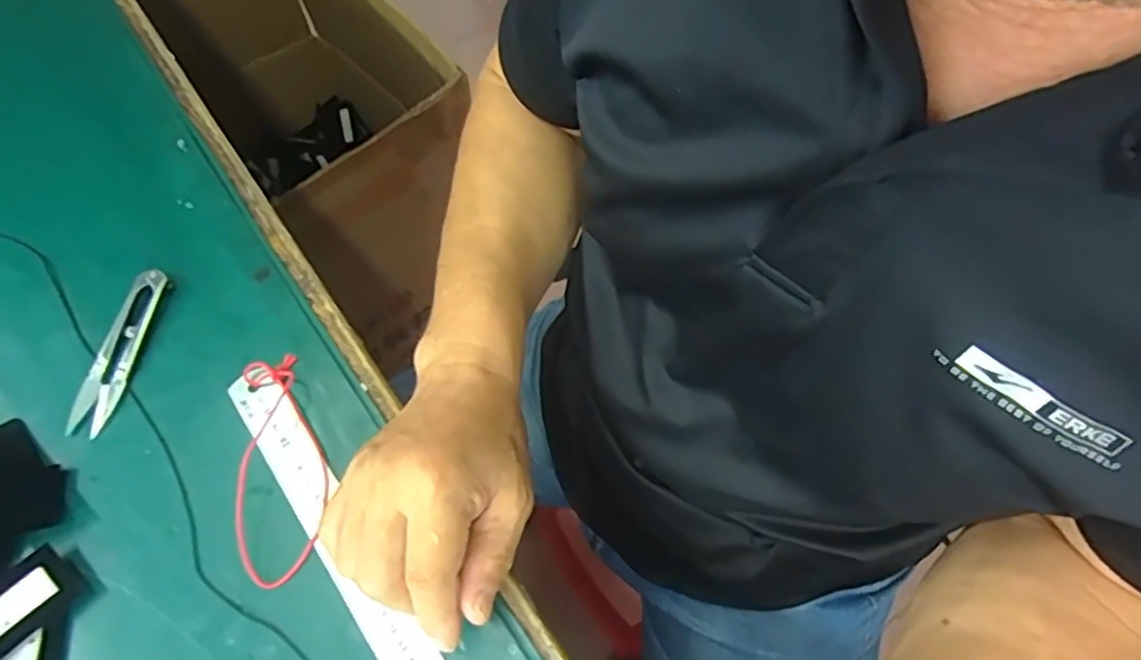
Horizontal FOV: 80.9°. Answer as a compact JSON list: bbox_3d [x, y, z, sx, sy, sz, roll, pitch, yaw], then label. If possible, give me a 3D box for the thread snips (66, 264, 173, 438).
[{"bbox_3d":[-0.268,0.011,0.397,0.025,0.013,0.103,7,64,1],"label":"thread snips"}]

